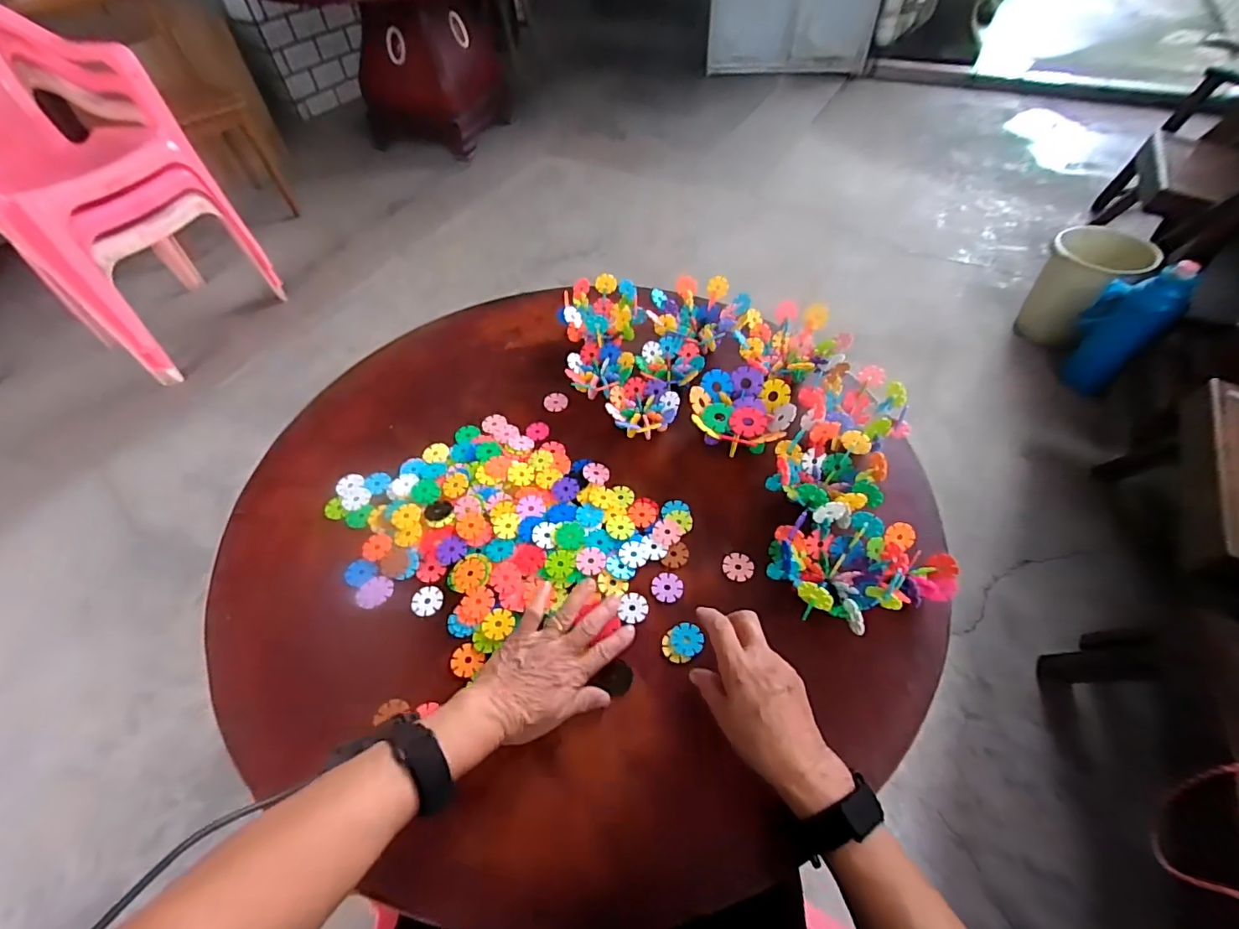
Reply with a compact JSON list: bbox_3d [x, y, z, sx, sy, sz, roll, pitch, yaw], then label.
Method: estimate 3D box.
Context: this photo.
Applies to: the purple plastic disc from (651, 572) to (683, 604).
[{"bbox_3d":[0.050,0.128,0.546,0.031,0.004,0.033,-2,55,2],"label":"purple plastic disc"}]

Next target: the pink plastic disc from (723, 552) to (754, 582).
[{"bbox_3d":[0.127,0.108,0.556,0.031,0.004,0.031,-2,55,2],"label":"pink plastic disc"}]

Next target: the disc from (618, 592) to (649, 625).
[{"bbox_3d":[0.015,0.146,0.533,0.028,0.004,0.030,-2,55,2],"label":"disc"}]

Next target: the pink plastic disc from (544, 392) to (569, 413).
[{"bbox_3d":[-0.088,-0.086,0.718,0.033,0.005,0.033,-2,55,2],"label":"pink plastic disc"}]

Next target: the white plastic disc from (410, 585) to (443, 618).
[{"bbox_3d":[-0.201,0.142,0.544,0.032,0.004,0.033,-4,54,1],"label":"white plastic disc"}]

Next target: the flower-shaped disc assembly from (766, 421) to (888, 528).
[{"bbox_3d":[0.228,0.015,0.579,0.107,0.079,0.113,-2,55,2],"label":"flower-shaped disc assembly"}]

